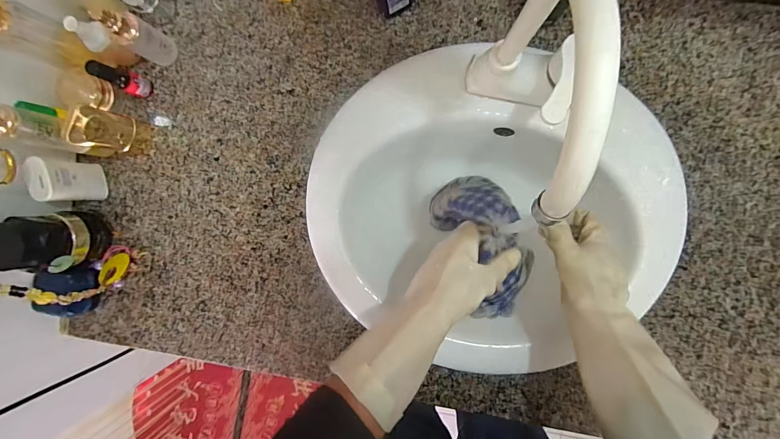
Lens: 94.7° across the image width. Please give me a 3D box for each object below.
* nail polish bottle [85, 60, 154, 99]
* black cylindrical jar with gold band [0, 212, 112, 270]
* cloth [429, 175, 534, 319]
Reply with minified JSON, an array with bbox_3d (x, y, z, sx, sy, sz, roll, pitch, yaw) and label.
[{"bbox_3d":[-0.369,-0.192,0.489,0.031,0.089,0.029,0,93,5],"label":"nail polish bottle"},{"bbox_3d":[-0.451,0.026,0.479,0.058,0.135,0.068,4,93,5],"label":"black cylindrical jar with gold band"},{"bbox_3d":[0.126,0.033,0.476,0.099,0.153,0.184,-24,90,6],"label":"cloth"}]

